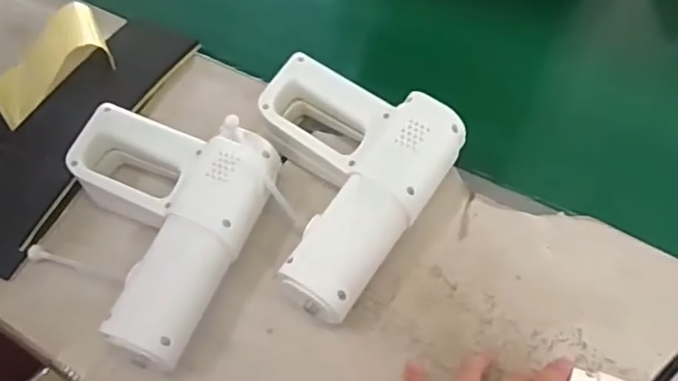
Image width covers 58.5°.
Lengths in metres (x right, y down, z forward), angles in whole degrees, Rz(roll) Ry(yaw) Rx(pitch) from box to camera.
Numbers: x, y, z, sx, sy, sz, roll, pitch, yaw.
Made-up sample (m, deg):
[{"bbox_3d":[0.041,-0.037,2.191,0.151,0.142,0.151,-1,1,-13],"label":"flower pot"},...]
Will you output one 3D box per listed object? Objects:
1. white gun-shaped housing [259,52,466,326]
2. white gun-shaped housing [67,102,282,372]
[{"bbox_3d":[-0.016,-0.013,0.545,0.187,0.066,0.208,29,63,21],"label":"white gun-shaped housing"},{"bbox_3d":[-0.169,0.023,0.532,0.184,0.062,0.215,19,60,16],"label":"white gun-shaped housing"}]

